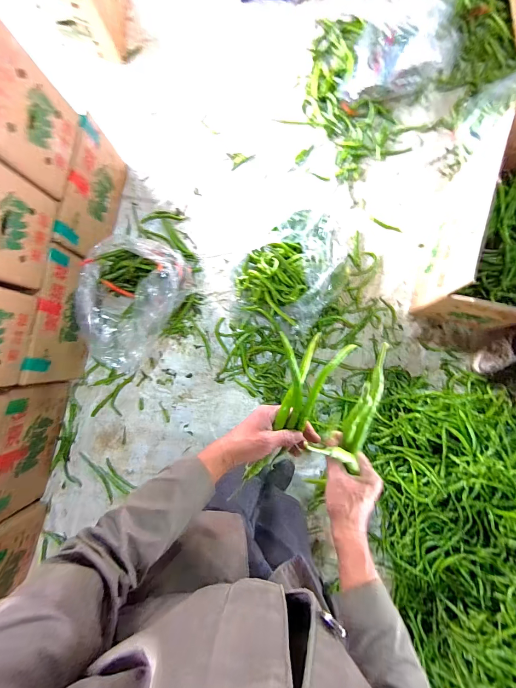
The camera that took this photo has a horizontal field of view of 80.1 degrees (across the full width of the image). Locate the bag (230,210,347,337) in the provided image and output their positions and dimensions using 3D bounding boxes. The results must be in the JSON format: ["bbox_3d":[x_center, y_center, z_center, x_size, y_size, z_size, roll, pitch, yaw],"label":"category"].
[{"bbox_3d":[0.108,-0.284,1.219,0.396,0.237,0.489,23,87,5],"label":"bag"}]

